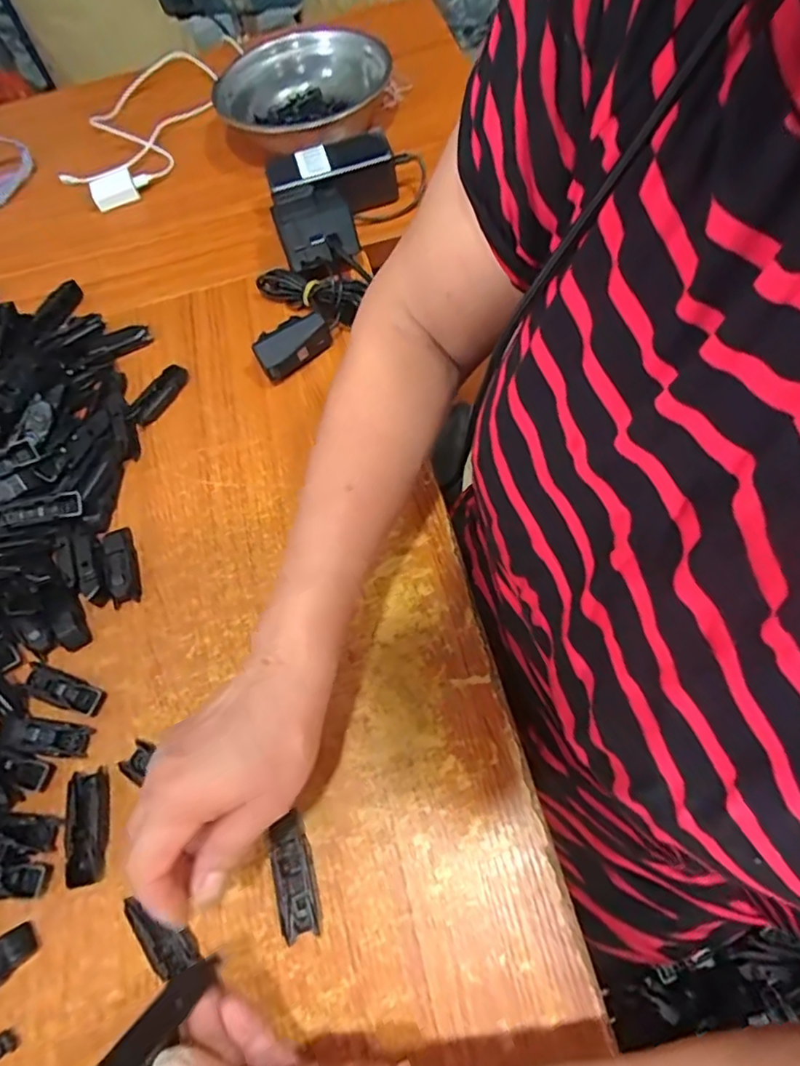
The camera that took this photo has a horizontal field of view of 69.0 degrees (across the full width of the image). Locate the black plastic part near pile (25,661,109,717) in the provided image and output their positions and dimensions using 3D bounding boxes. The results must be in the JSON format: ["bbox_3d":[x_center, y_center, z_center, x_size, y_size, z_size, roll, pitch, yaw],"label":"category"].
[{"bbox_3d":[-0.245,0.114,0.423,0.064,0.005,0.022,17,65,12],"label":"black plastic part near pile"}]

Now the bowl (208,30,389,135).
[{"bbox_3d":[-0.113,-0.522,0.700,0.190,0.073,0.190,-2,62,3],"label":"bowl"}]

